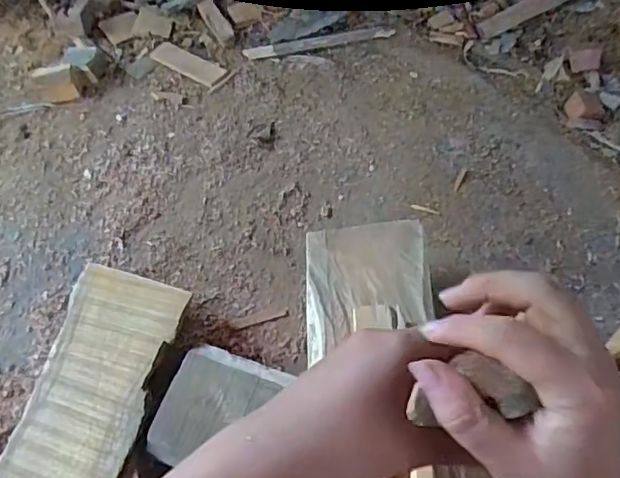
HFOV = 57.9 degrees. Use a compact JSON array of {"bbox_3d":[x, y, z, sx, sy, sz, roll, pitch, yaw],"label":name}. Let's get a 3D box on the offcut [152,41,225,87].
[{"bbox_3d":[-0.211,-0.301,0.958,0.145,0.004,0.048,30,63,21],"label":"offcut"}]

